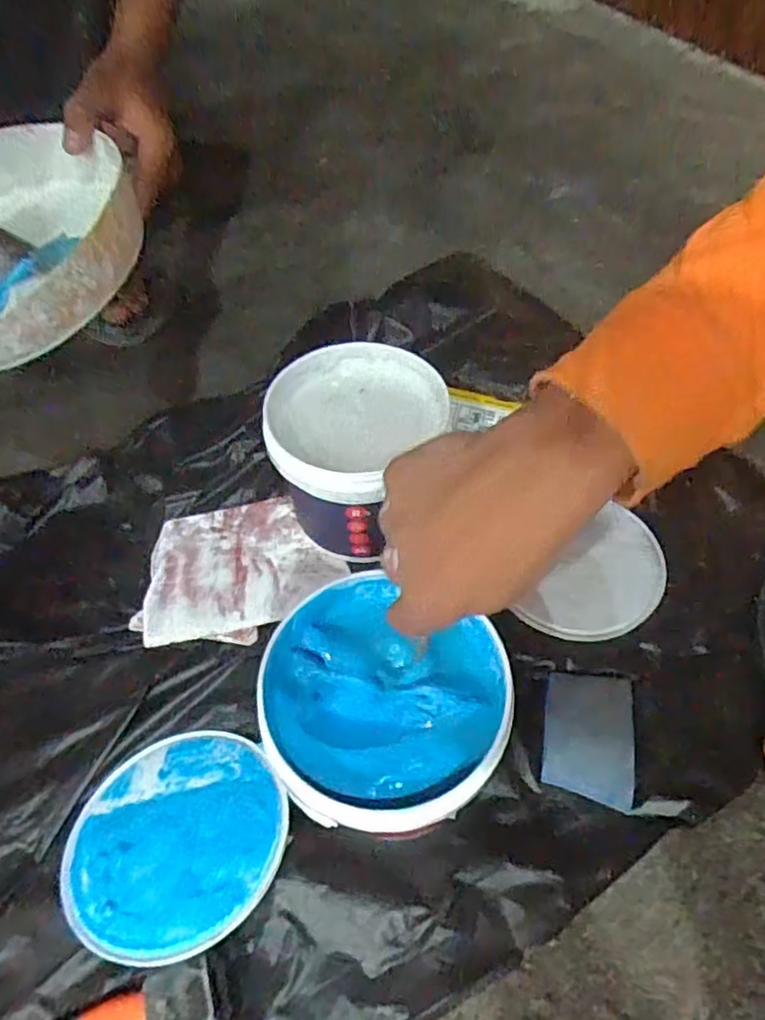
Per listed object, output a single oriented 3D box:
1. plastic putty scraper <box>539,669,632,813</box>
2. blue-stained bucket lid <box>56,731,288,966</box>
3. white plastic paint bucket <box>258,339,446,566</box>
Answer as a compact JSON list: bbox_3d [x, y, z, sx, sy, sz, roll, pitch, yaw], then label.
[{"bbox_3d":[0.148,0.158,0.457,0.061,0.013,0.087,10,57,9],"label":"plastic putty scraper"},{"bbox_3d":[-0.133,0.212,0.421,0.139,0.009,0.139,-4,37,3],"label":"blue-stained bucket lid"},{"bbox_3d":[-0.021,-0.045,0.548,0.136,0.127,0.143,-1,56,2],"label":"white plastic paint bucket"}]

